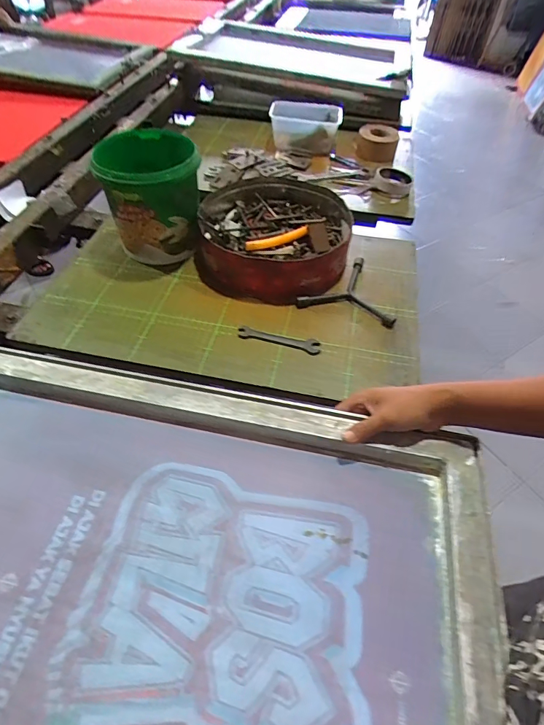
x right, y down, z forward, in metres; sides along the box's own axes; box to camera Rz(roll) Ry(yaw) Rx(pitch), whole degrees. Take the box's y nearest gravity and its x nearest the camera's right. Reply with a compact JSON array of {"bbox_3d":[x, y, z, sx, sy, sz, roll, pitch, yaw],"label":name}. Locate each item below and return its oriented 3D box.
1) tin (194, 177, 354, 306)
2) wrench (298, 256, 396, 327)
[{"bbox_3d":[0.003,-0.223,0.725,0.262,0.068,0.269,4,50,1],"label":"tin"},{"bbox_3d":[0.132,-0.127,0.683,0.153,0.013,0.142,13,50,9],"label":"wrench"}]

